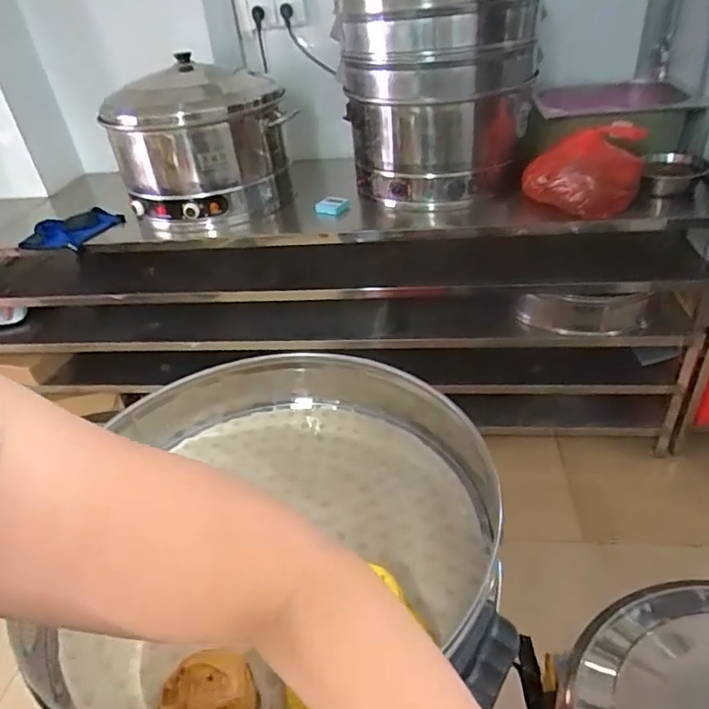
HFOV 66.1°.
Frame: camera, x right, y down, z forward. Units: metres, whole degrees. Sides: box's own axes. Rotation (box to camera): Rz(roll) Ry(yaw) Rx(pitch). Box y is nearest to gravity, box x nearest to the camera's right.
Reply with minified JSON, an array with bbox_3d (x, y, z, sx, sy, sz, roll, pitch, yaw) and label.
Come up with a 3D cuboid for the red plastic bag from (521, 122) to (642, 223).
[{"bbox_3d":[0.543,-0.437,1.301,0.248,0.164,0.205,10,38,22],"label":"red plastic bag"}]

